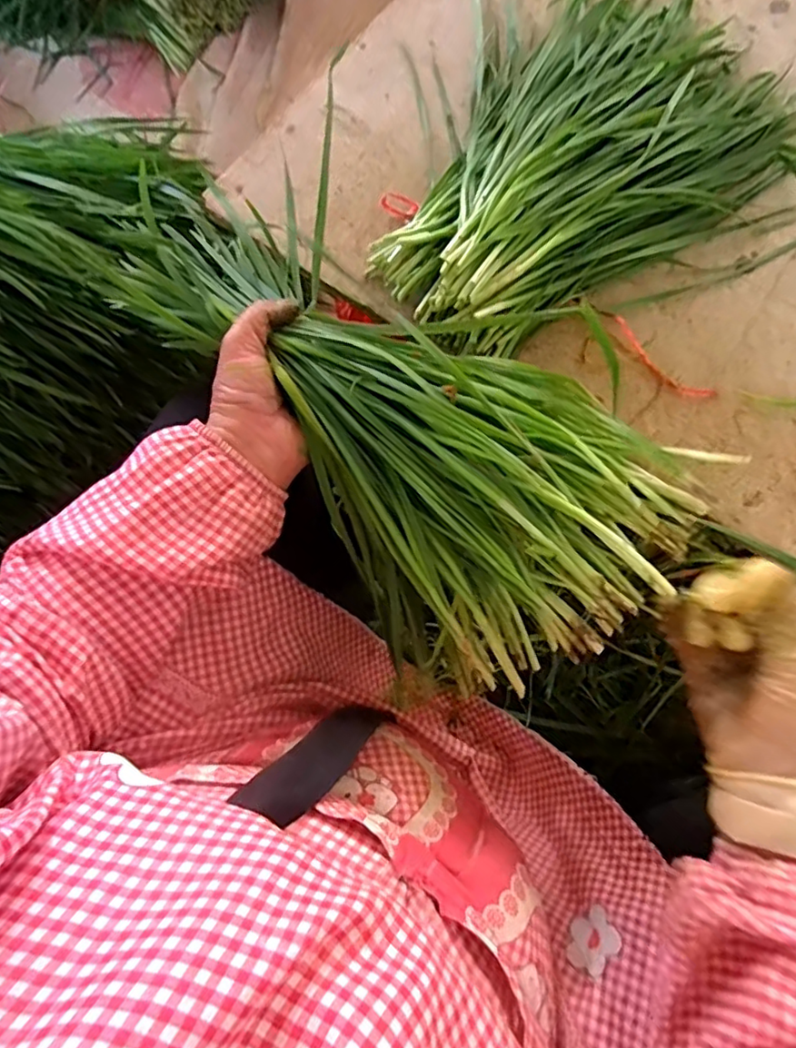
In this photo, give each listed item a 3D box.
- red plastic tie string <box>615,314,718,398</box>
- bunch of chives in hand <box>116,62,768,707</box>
[{"bbox_3d":[0.210,-0.130,0.475,0.100,0.004,0.021,44,89,9],"label":"red plastic tie string"},{"bbox_3d":[-0.018,-0.063,0.377,0.376,0.138,0.165,44,78,8],"label":"bunch of chives in hand"}]

